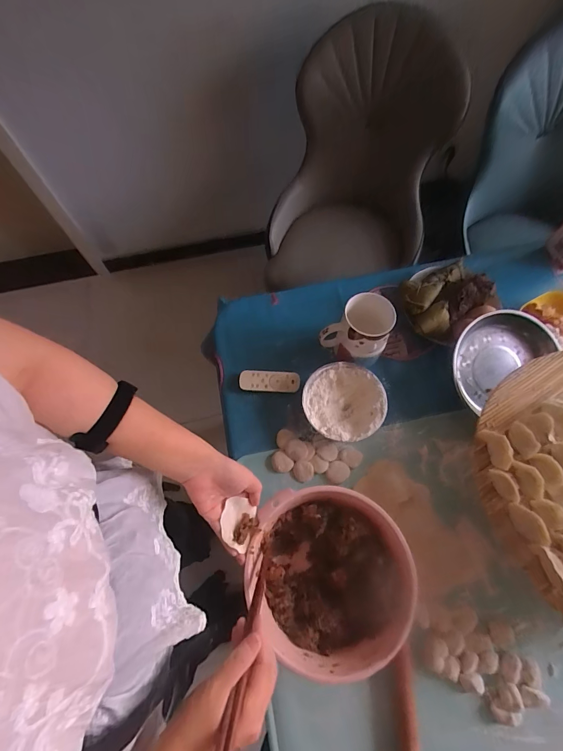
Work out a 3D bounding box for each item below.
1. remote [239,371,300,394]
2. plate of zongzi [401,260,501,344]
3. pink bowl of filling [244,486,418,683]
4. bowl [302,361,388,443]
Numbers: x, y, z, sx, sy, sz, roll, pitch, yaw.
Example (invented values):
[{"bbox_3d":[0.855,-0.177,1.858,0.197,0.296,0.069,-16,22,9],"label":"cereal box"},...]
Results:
[{"bbox_3d":[-0.021,0.011,0.621,0.107,0.013,0.037,1,67,2],"label":"remote"},{"bbox_3d":[0.310,-0.145,0.652,0.179,0.070,0.136,-34,70,-12],"label":"plate of zongzi"},{"bbox_3d":[0.061,0.273,0.475,0.202,0.083,0.207,-1,67,1],"label":"pink bowl of filling"},{"bbox_3d":[0.106,0.048,0.587,0.134,0.040,0.134,-1,67,1],"label":"bowl"}]

